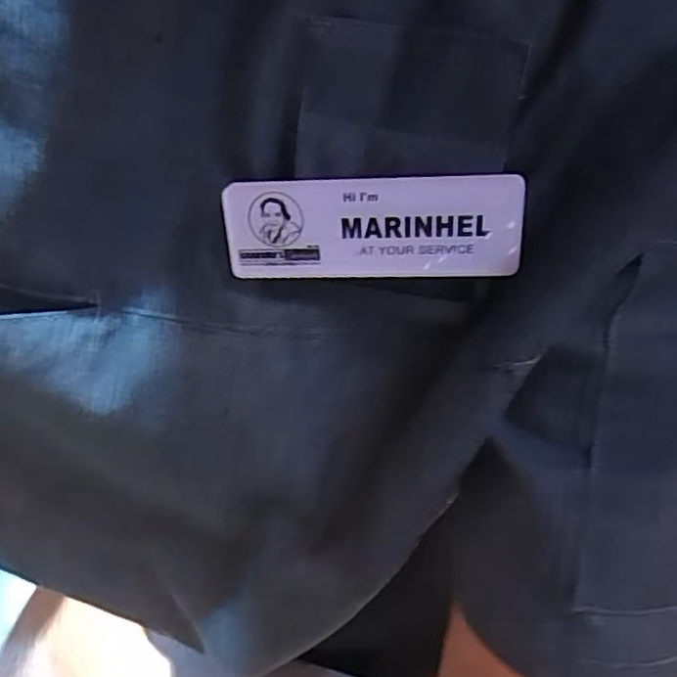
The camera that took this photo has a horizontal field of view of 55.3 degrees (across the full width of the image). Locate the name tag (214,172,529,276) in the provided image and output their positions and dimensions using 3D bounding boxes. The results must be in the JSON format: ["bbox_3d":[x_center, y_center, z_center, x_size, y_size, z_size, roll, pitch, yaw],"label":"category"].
[{"bbox_3d":[0.008,-0.028,0.167,0.075,0.026,0.004,0,26,8],"label":"name tag"}]

